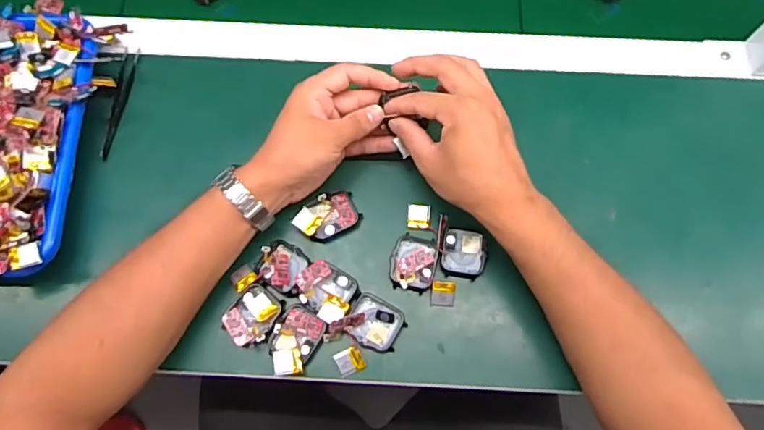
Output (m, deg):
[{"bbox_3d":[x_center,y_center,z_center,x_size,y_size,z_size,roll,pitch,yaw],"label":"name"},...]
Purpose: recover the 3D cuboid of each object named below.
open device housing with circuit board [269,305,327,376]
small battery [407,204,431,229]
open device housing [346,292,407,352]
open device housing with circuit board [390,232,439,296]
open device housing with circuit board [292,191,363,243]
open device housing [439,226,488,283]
[{"bbox_3d":[-0.071,0.103,0.422,0.037,0.010,0.054,22,74,7],"label":"open device housing with circuit board"},{"bbox_3d":[0.033,0.001,0.461,0.020,0.004,0.024,5,73,2],"label":"small battery"},{"bbox_3d":[-0.004,0.089,0.432,0.043,0.012,0.042,25,74,7],"label":"open device housing"},{"bbox_3d":[0.028,0.041,0.445,0.038,0.014,0.047,13,73,4],"label":"open device housing with circuit board"},{"bbox_3d":[-0.048,0.001,0.456,0.055,0.018,0.037,-29,75,-9],"label":"open device housing with circuit board"},{"bbox_3d":[0.072,0.032,0.450,0.039,0.007,0.041,14,73,4],"label":"open device housing"}]

